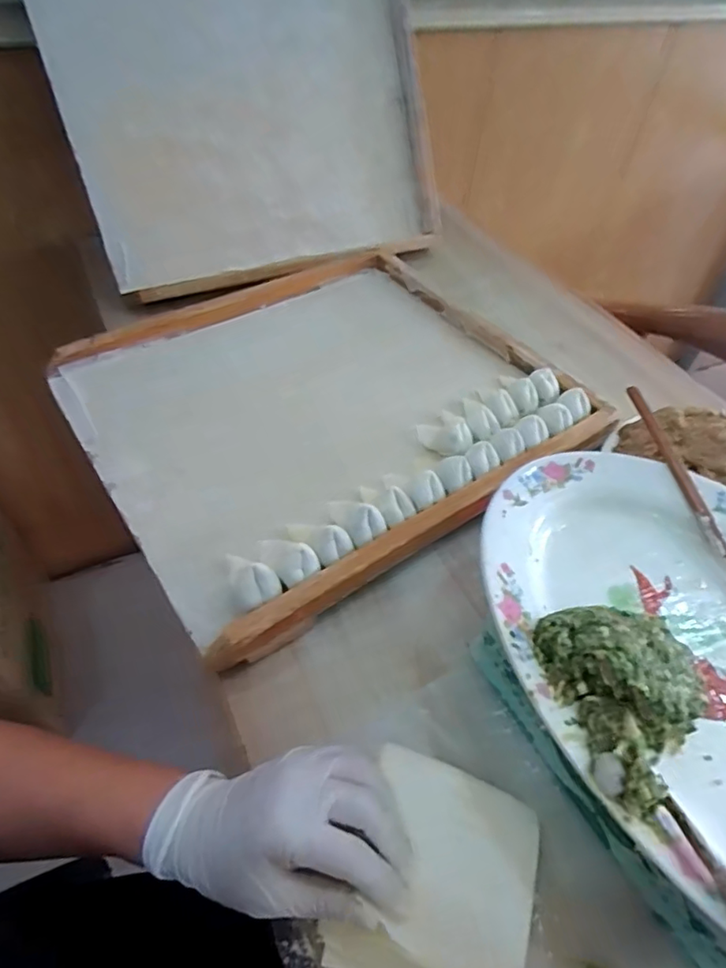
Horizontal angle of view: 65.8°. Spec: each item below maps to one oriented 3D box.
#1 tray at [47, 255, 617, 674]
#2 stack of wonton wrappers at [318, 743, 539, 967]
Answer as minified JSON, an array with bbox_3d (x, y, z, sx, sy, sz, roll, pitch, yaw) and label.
[{"bbox_3d":[-0.040,-0.087,0.578,0.440,0.052,0.404,-27,56,-24],"label":"tray"},{"bbox_3d":[0.044,0.224,0.320,0.100,0.026,0.110,19,51,13],"label":"stack of wonton wrappers"}]

